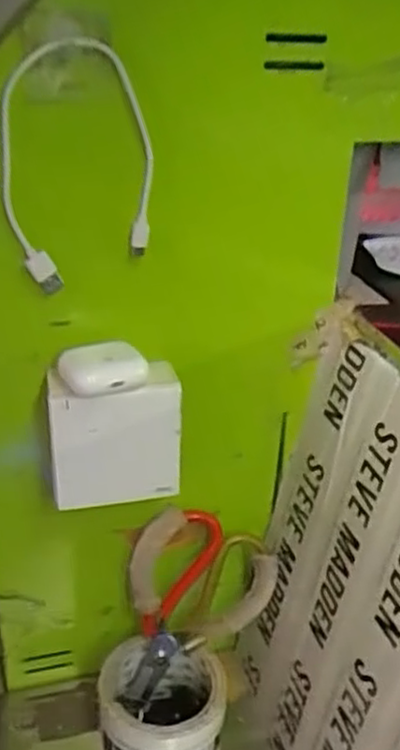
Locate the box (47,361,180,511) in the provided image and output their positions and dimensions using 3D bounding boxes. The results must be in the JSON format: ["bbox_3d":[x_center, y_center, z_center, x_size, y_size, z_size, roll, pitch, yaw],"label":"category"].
[{"bbox_3d":[-0.059,0.041,0.484,0.085,0.087,0.037,-1,26,-15],"label":"box"}]

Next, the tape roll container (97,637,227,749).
[{"bbox_3d":[-0.031,0.270,0.560,0.093,0.083,0.089,5,25,-2],"label":"tape roll container"}]

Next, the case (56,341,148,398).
[{"bbox_3d":[-0.063,-0.004,0.457,0.052,0.022,0.038,-4,27,-20],"label":"case"}]

